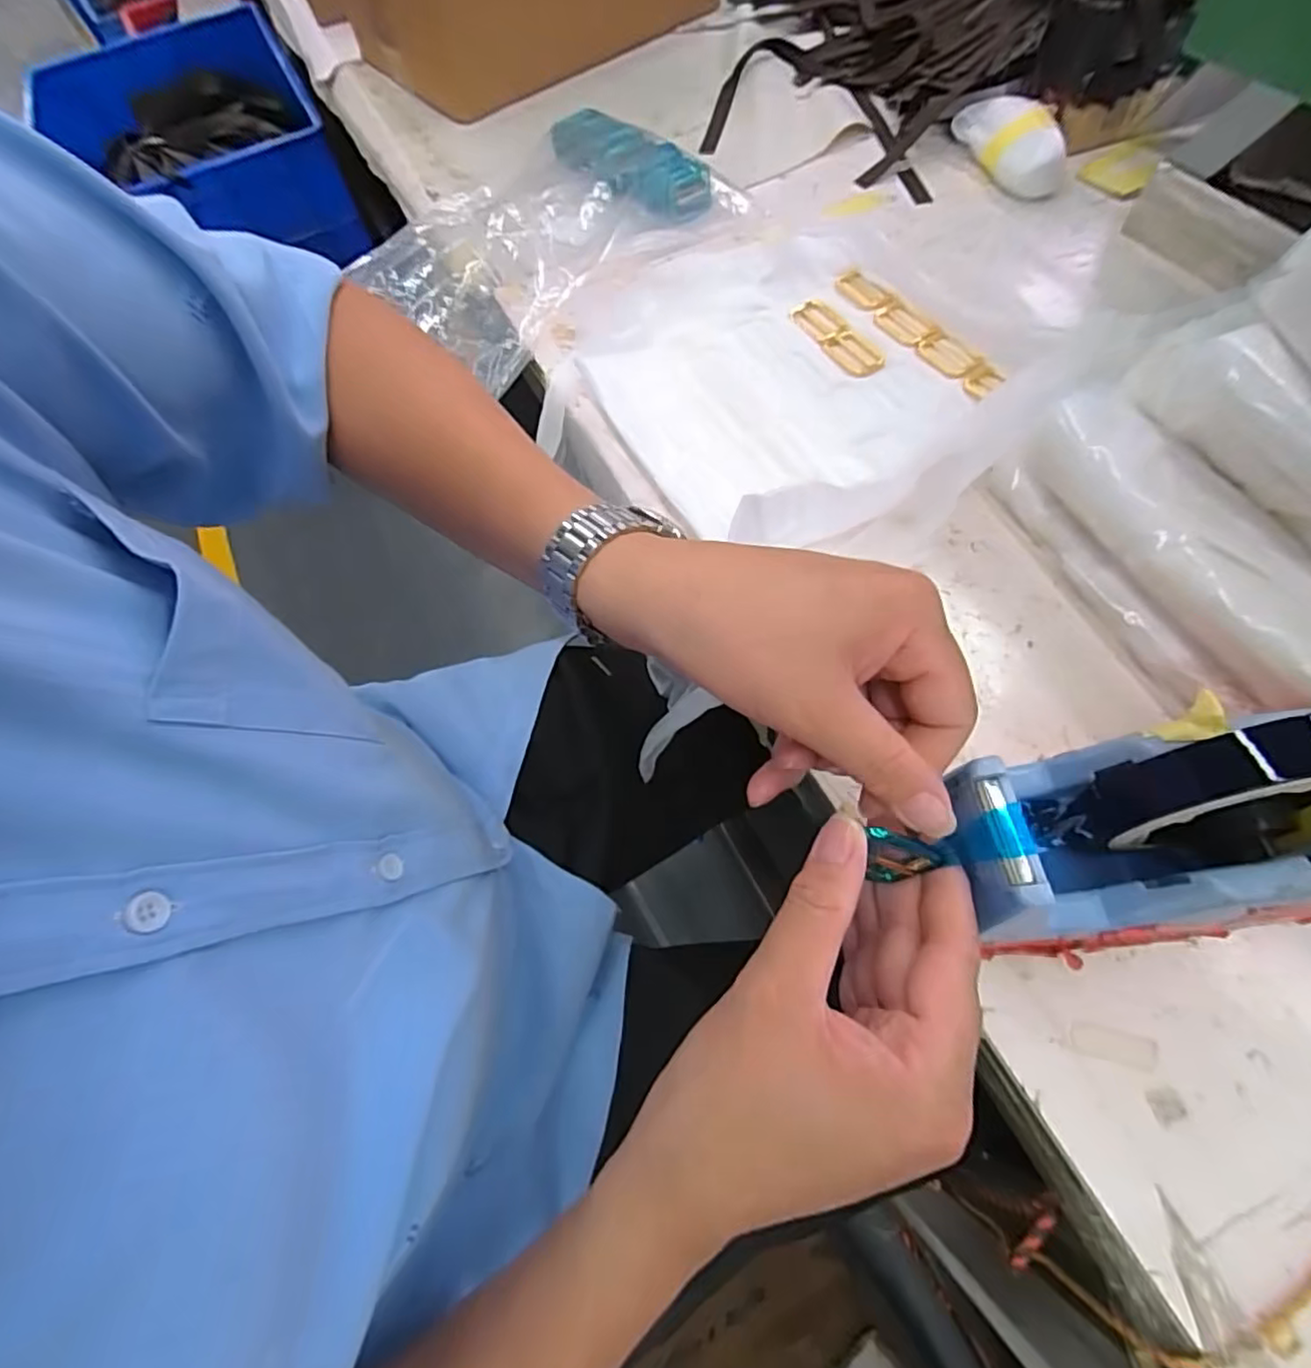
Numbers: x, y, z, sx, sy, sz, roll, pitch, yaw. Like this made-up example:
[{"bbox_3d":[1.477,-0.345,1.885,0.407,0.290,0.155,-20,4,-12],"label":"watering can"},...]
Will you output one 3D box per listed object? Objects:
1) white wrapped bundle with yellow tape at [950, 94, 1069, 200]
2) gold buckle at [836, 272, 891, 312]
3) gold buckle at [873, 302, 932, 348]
[{"bbox_3d":[0.310,-0.471,0.555,0.047,0.044,0.117,-18,64,-6],"label":"white wrapped bundle with yellow tape"},{"bbox_3d":[0.167,-0.315,0.509,0.023,0.005,0.046,-34,67,-13],"label":"gold buckle"},{"bbox_3d":[0.189,-0.274,0.485,0.023,0.007,0.045,-31,66,-12],"label":"gold buckle"}]

